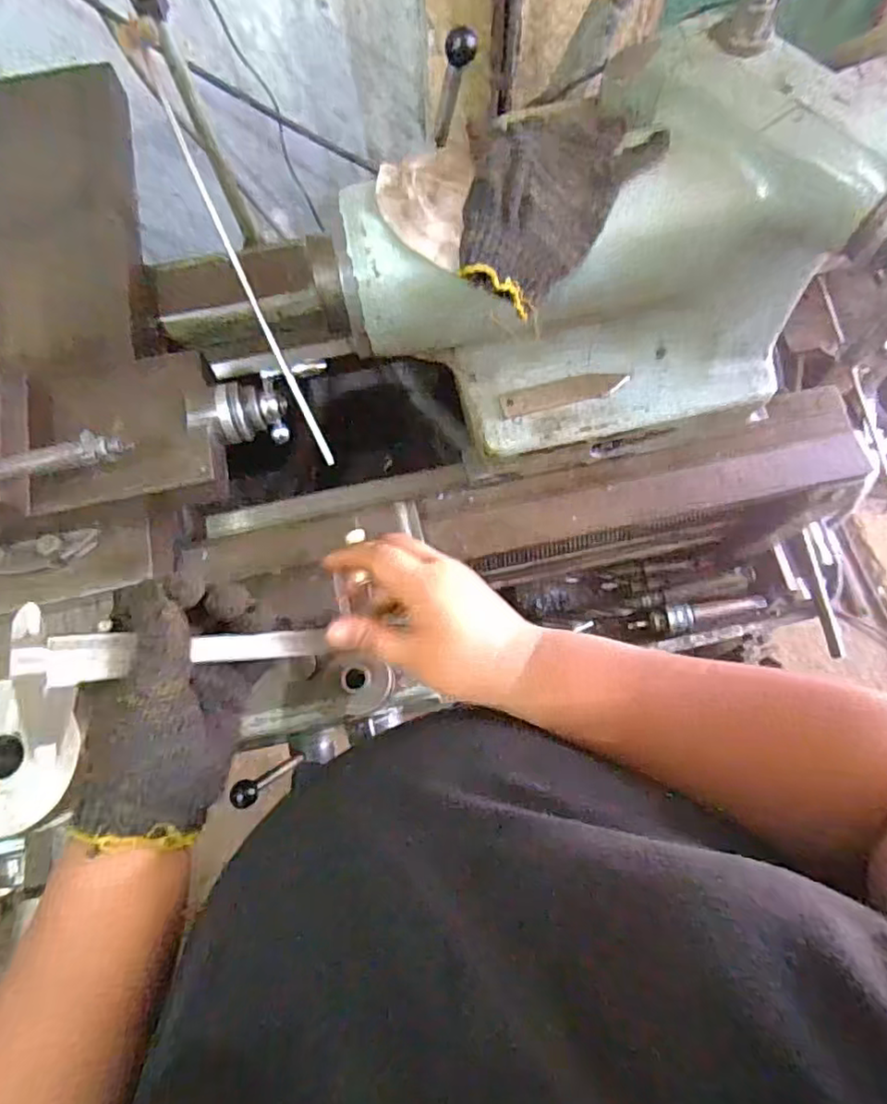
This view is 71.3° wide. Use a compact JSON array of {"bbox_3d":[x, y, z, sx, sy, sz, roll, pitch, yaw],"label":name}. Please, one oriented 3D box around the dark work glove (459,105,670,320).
[{"bbox_3d":[0.080,-0.280,0.482,0.108,0.052,0.188,33,76,10],"label":"dark work glove"}]

